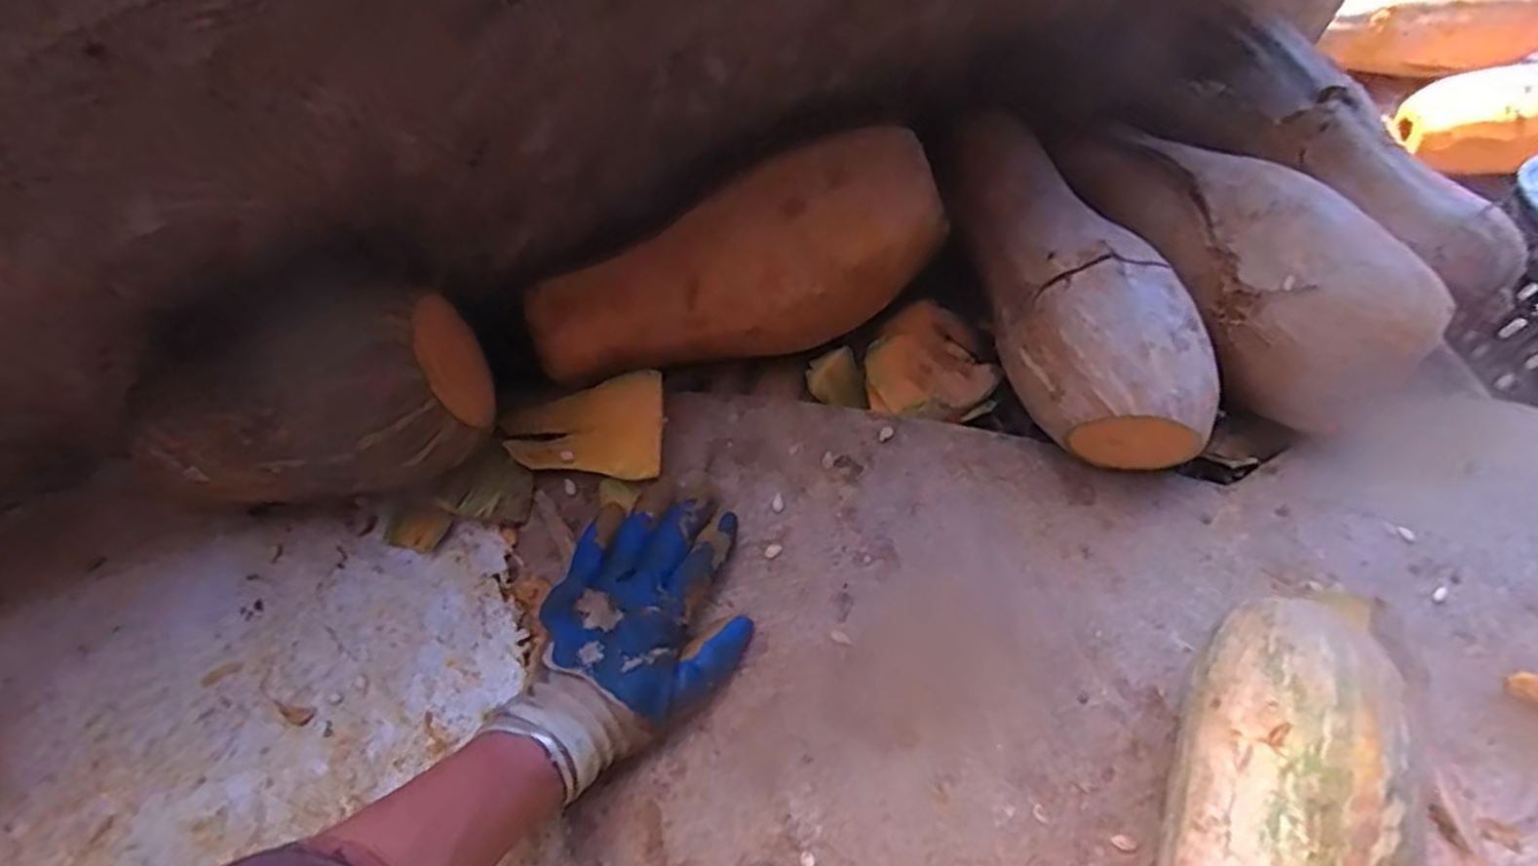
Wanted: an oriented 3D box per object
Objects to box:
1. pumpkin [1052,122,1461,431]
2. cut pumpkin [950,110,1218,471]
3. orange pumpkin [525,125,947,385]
[{"bbox_3d":[0.293,-0.120,0.515,0.101,0.102,0.264,-34,69,-14],"label":"pumpkin"},{"bbox_3d":[0.191,-0.108,0.515,0.093,0.095,0.276,-10,64,-1],"label":"cut pumpkin"},{"bbox_3d":[-0.019,-0.107,0.525,0.279,0.089,0.099,-21,67,-8],"label":"orange pumpkin"}]

